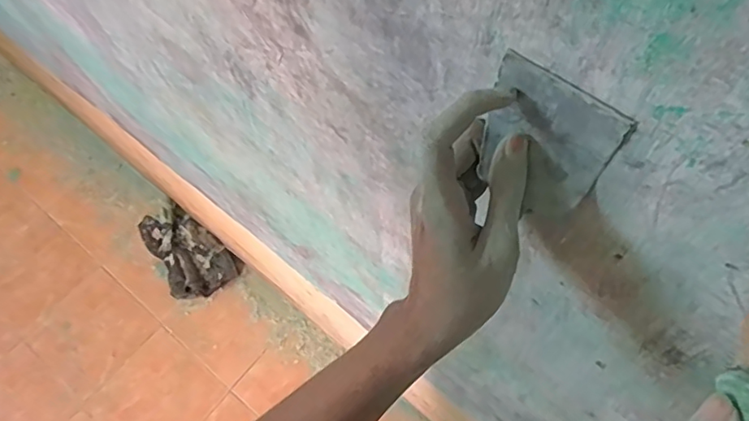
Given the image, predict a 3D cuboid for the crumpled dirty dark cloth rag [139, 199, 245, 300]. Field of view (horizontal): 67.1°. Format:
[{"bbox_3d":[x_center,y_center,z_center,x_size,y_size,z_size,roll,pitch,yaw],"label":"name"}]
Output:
[{"bbox_3d":[-0.612,0.135,1.800,0.378,0.034,0.204,36,71,19],"label":"crumpled dirty dark cloth rag"}]

